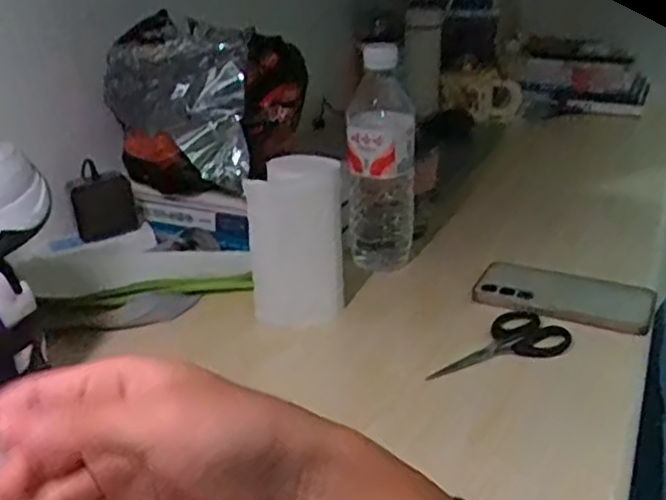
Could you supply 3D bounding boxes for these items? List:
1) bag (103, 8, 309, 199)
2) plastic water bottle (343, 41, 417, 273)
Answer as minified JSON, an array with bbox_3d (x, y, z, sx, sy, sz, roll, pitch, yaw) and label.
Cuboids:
[{"bbox_3d":[-0.143,-0.175,0.822,0.174,0.166,0.189,8,26,18],"label":"bag"},{"bbox_3d":[0.048,-0.088,0.706,0.072,0.217,0.055,1,25,4],"label":"plastic water bottle"}]

